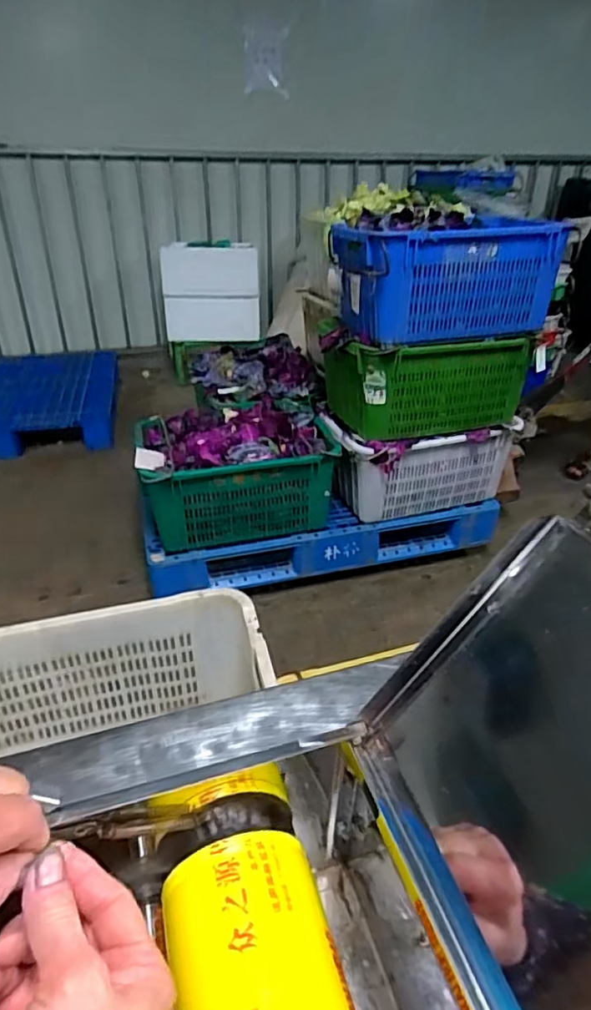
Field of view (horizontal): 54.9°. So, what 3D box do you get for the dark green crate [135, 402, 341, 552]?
[{"bbox_3d":[-0.191,-0.123,1.864,0.585,0.312,0.414,-12,35,-12],"label":"dark green crate"}]

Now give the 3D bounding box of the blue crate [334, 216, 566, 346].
[{"bbox_3d":[0.439,-0.706,1.730,0.562,0.297,0.373,-12,35,-12],"label":"blue crate"}]

